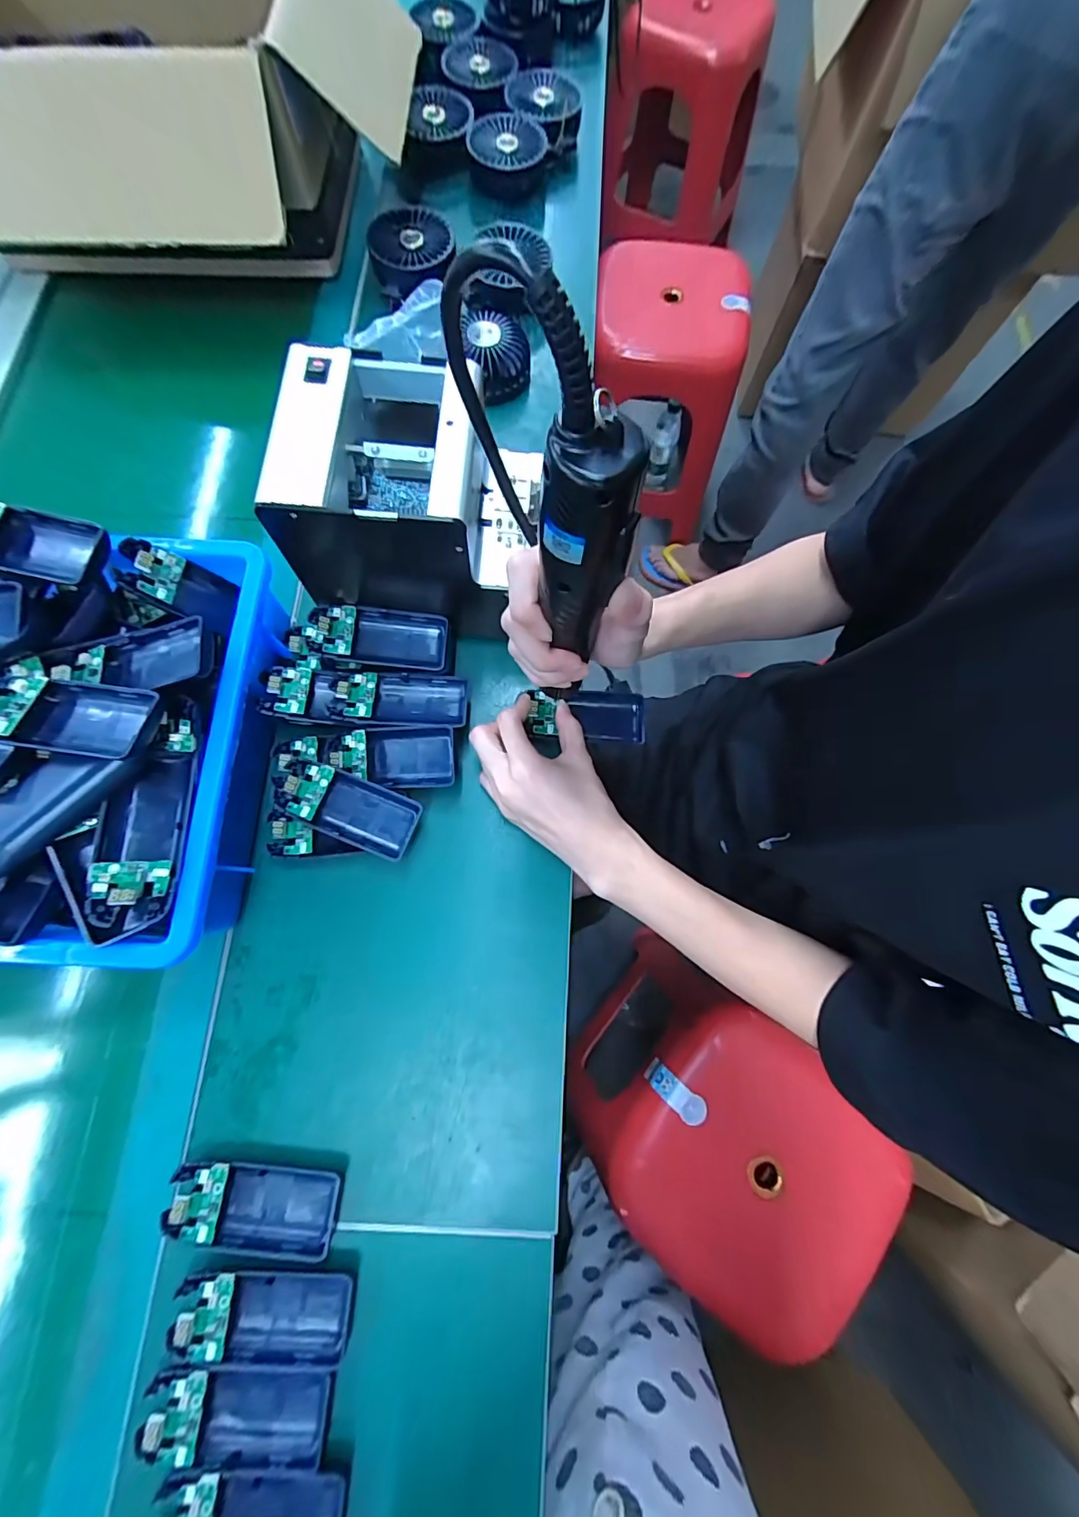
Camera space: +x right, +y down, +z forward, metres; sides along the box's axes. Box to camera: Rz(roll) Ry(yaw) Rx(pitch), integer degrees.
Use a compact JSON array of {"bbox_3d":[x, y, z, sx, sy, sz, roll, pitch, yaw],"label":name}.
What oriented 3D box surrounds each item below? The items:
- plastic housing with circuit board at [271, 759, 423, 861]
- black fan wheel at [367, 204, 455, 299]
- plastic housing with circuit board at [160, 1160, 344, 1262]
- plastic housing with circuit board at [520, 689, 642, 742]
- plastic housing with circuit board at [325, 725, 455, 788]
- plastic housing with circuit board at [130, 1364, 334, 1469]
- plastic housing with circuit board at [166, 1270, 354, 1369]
[{"bbox_3d":[-0.146,0.032,0.368,0.113,0.022,0.045,23,76,5],"label":"plastic housing with circuit board"},{"bbox_3d":[-0.128,-0.512,0.501,0.081,0.027,0.096,-2,75,-1],"label":"black fan wheel"},{"bbox_3d":[-0.181,0.283,0.314,0.102,0.020,0.043,8,75,1],"label":"plastic housing with circuit board"},{"bbox_3d":[0.038,-0.036,0.405,0.095,0.016,0.044,1,75,-12],"label":"plastic housing with circuit board"},{"bbox_3d":[-0.113,0.000,0.379,0.099,0.026,0.043,0,75,-1],"label":"plastic housing with circuit board"},{"bbox_3d":[-0.174,0.379,0.285,0.101,0.014,0.045,2,75,0],"label":"plastic housing with circuit board"},{"bbox_3d":[-0.167,0.335,0.297,0.101,0.014,0.046,3,75,0],"label":"plastic housing with circuit board"}]

